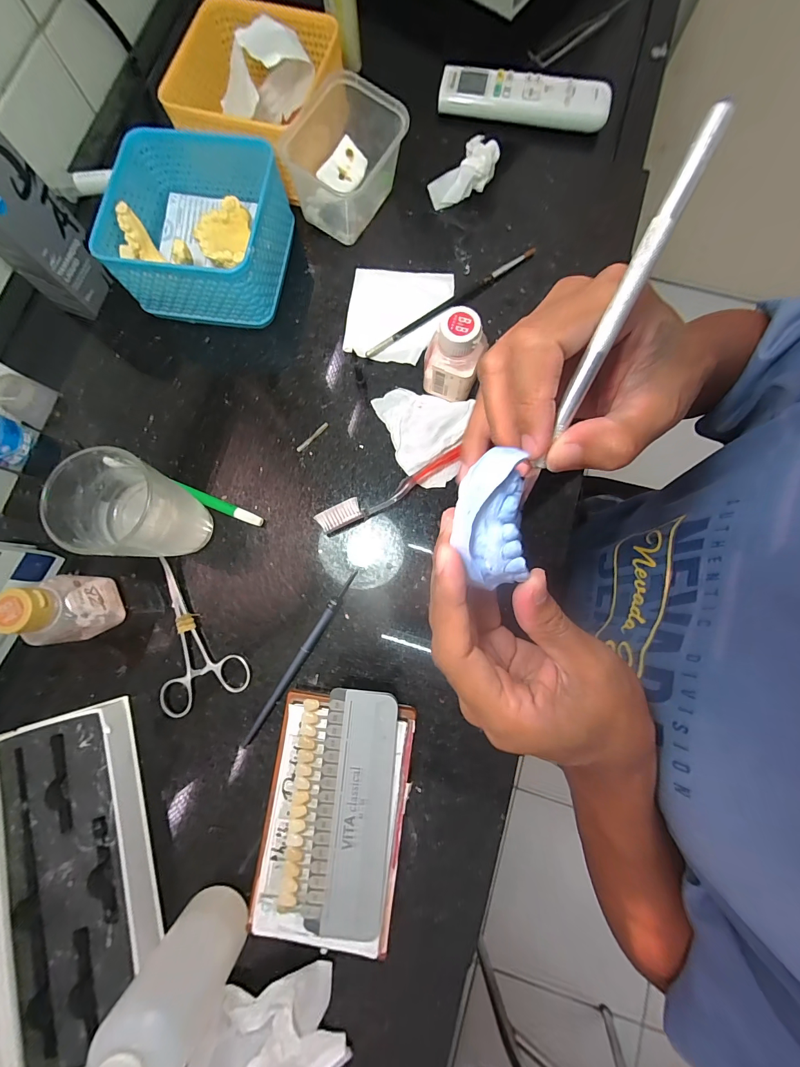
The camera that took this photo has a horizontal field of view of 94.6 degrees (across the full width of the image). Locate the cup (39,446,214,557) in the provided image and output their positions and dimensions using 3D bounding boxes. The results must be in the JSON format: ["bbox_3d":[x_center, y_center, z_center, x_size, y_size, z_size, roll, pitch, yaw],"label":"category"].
[{"bbox_3d":[-0.185,-0.012,0.269,0.062,0.092,0.064,0,80,1],"label":"cup"}]

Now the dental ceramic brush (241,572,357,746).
[{"bbox_3d":[-0.076,0.096,0.290,0.008,0.009,0.152,31,82,6],"label":"dental ceramic brush"}]

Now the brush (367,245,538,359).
[{"bbox_3d":[0.049,-0.216,0.344,0.190,0.008,0.009,-34,81,-4],"label":"brush"}]

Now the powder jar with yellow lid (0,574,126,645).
[{"bbox_3d":[-0.244,0.055,0.270,0.035,0.074,0.041,-26,80,-3],"label":"powder jar with yellow lid"}]

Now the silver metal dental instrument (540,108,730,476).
[{"bbox_3d":[0.078,-0.078,0.134,0.007,0.004,0.112,23,116,5],"label":"silver metal dental instrument"}]

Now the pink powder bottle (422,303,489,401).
[{"bbox_3d":[0.043,-0.138,0.293,0.042,0.069,0.033,26,82,6],"label":"pink powder bottle"}]

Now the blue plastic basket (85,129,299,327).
[{"bbox_3d":[-0.179,-0.266,0.331,0.141,0.065,0.128,6,80,2],"label":"blue plastic basket"}]

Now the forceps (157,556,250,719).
[{"bbox_3d":[-0.179,0.087,0.293,0.068,0.009,0.121,-38,81,-5],"label":"forceps"}]

